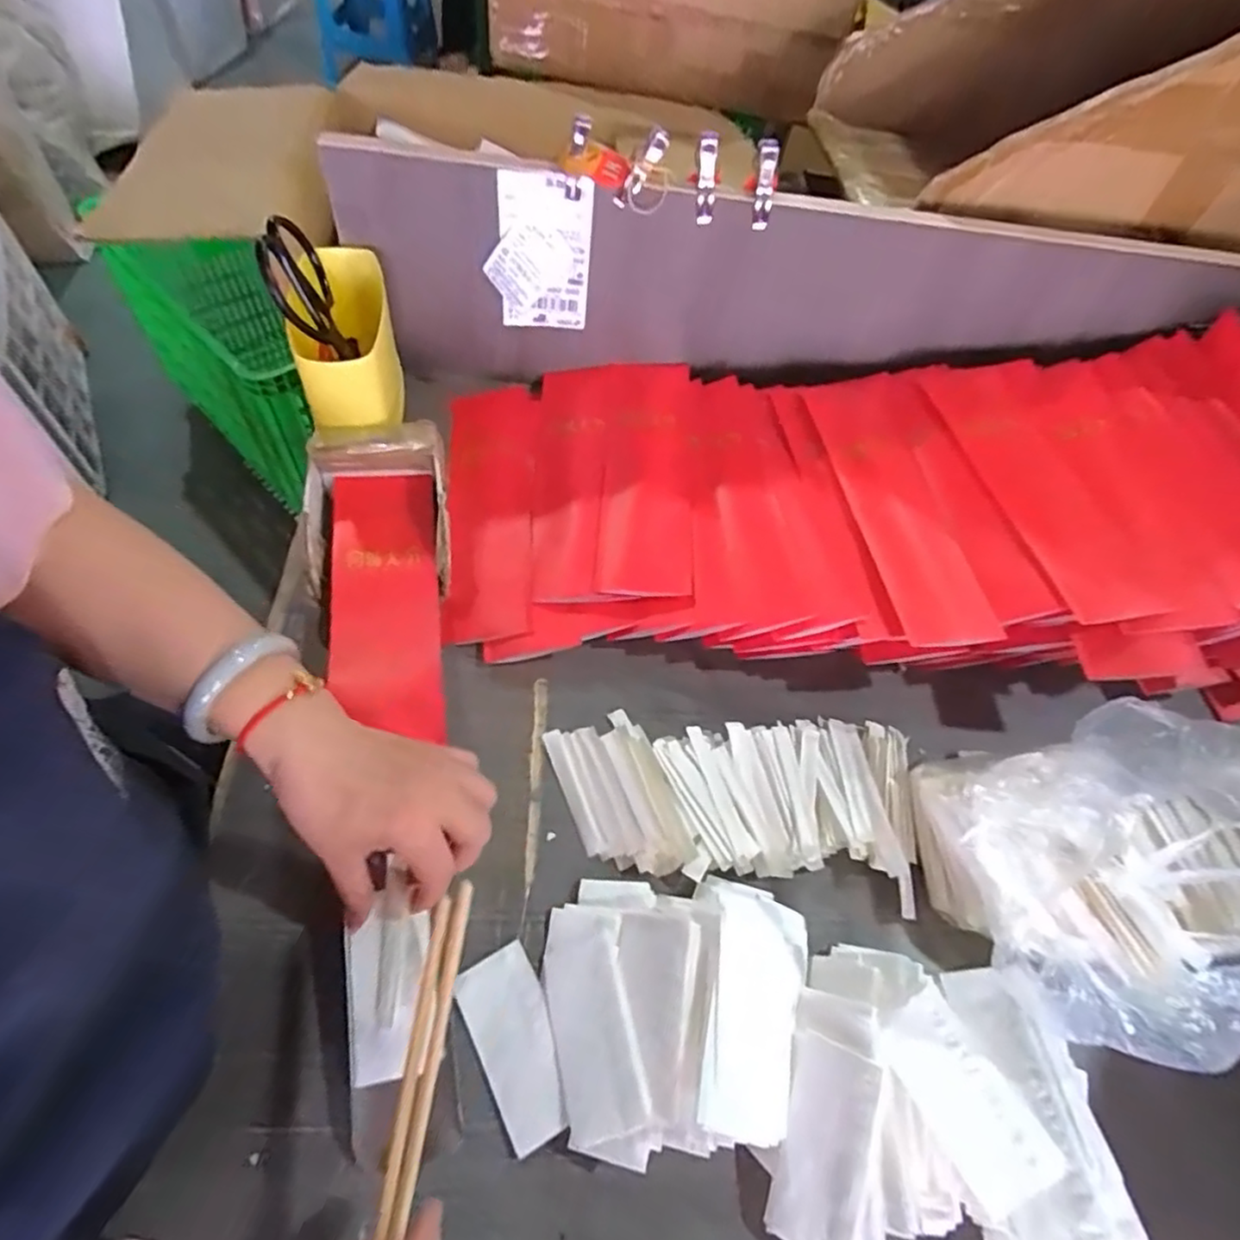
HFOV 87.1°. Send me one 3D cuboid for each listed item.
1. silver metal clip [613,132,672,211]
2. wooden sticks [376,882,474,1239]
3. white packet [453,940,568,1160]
[{"bbox_3d":[0.017,-0.353,0.512,0.018,0.061,0.012,8,54,-40],"label":"silver metal clip"},{"bbox_3d":[-0.087,0.193,0.290,0.015,0.010,0.139,8,72,0],"label":"wooden sticks"},{"bbox_3d":[-0.058,0.241,0.374,0.046,0.009,0.094,-25,65,-21],"label":"white packet"}]

